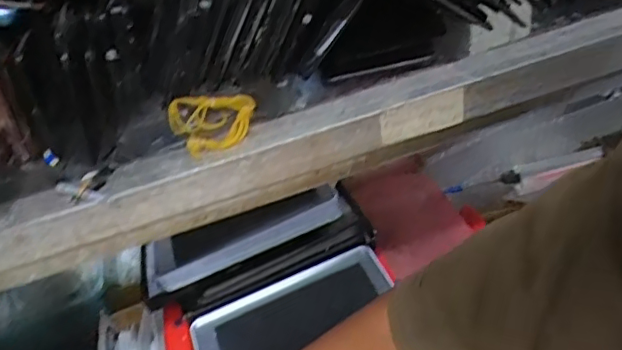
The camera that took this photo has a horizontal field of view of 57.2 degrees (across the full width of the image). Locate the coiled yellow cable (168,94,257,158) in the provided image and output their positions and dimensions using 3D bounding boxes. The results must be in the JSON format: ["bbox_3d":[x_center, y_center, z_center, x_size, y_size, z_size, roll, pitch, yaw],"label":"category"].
[{"bbox_3d":[-0.058,-0.030,0.325,0.050,0.015,0.040,-3,39,15],"label":"coiled yellow cable"}]

